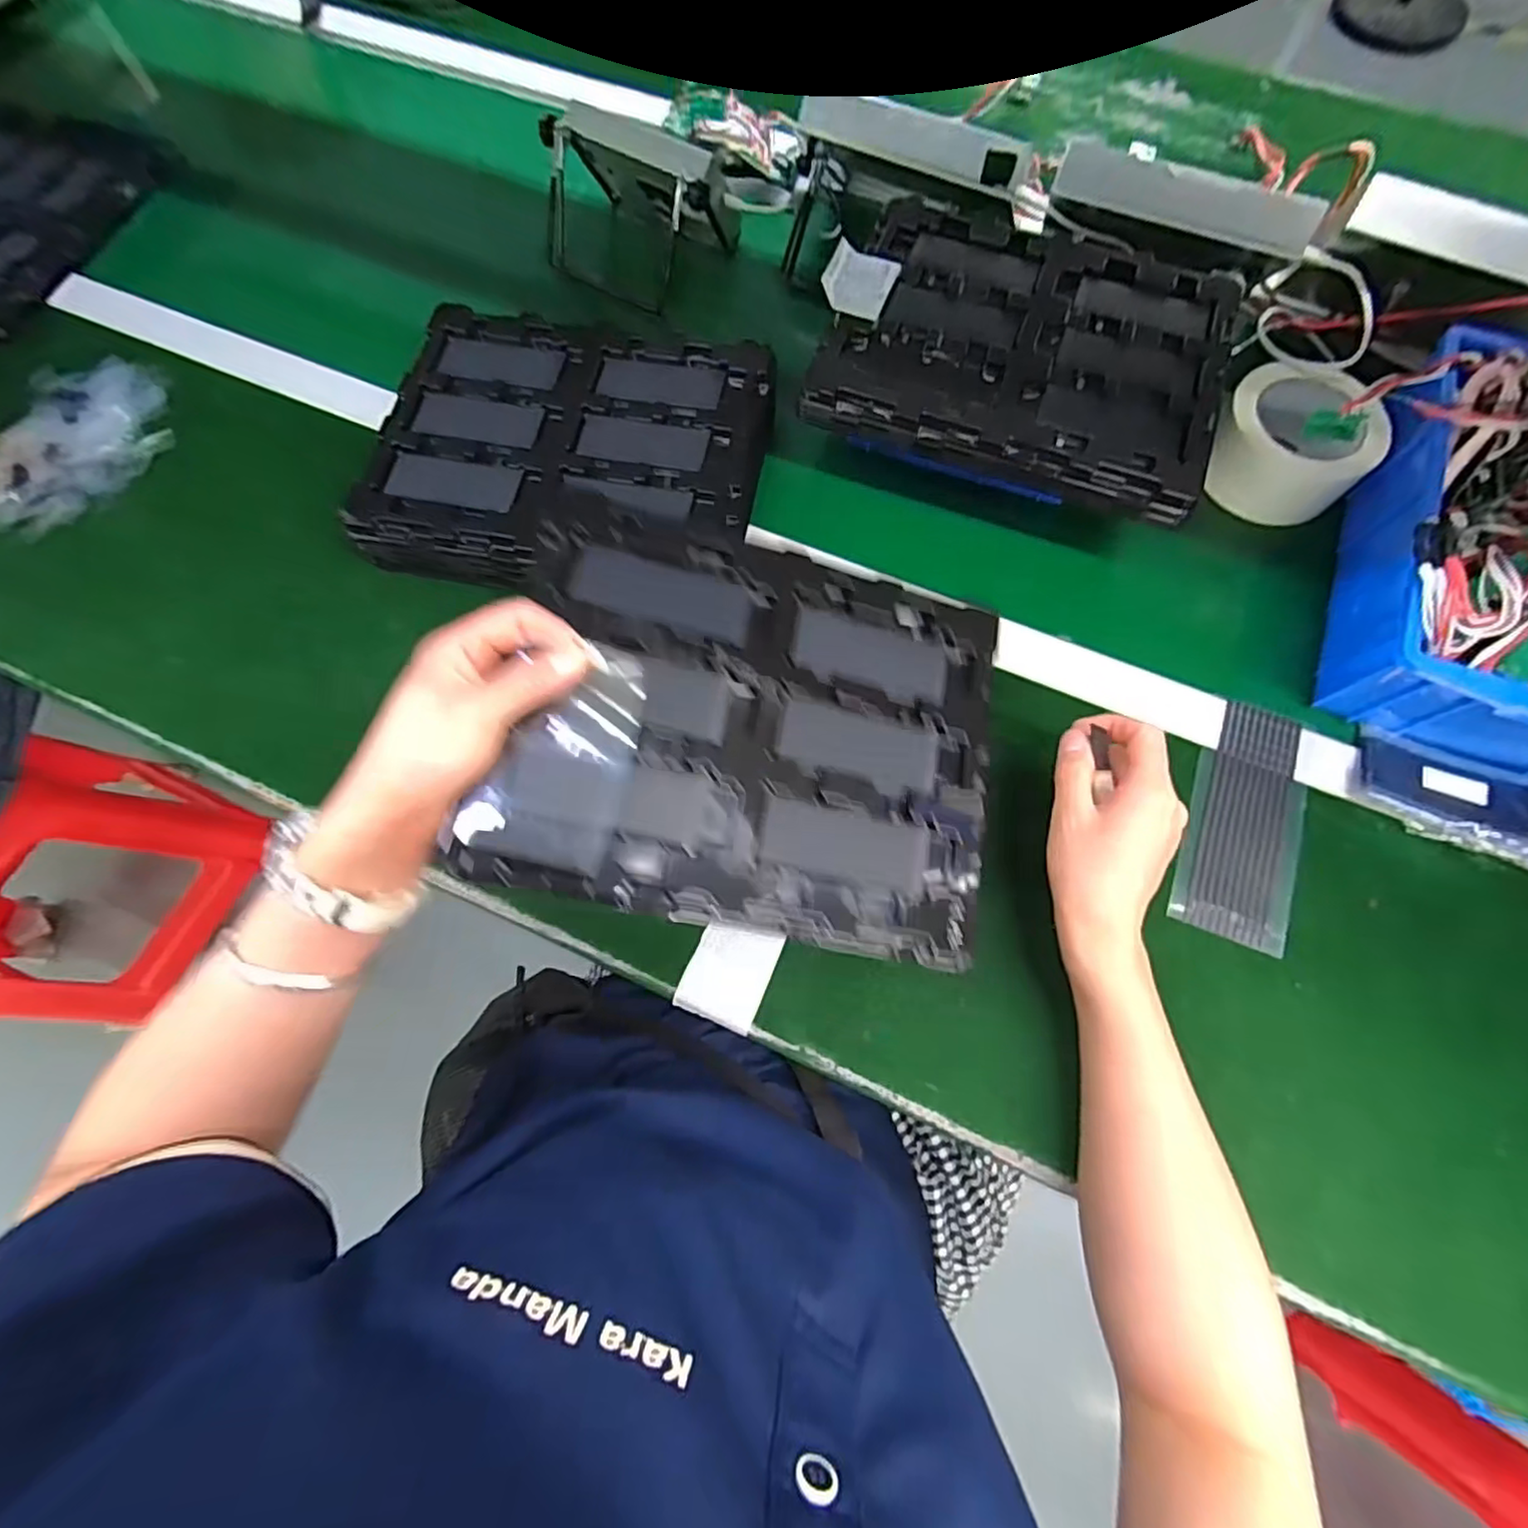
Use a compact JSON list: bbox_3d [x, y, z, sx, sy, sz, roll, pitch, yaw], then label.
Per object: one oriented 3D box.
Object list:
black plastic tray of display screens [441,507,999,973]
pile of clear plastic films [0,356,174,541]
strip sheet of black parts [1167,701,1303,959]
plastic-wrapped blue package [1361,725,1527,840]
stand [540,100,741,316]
[{"bbox_3d":[0.001,-0.020,0.352,0.264,0.022,0.210,14,74,-12],"label":"black plastic tray of display screens"},{"bbox_3d":[-0.584,-0.269,0.544,0.170,0.012,0.143,-42,76,-12],"label":"pile of clear plastic films"},{"bbox_3d":[0.321,0.037,0.435,0.069,0.005,0.163,19,73,9],"label":"strip sheet of black parts"},{"bbox_3d":[0.457,0.015,0.427,0.110,0.020,0.059,19,73,6],"label":"plastic-wrapped blue package"},{"bbox_3d":[-0.113,-0.491,0.576,0.156,0.094,0.113,27,74,9],"label":"stand"}]

